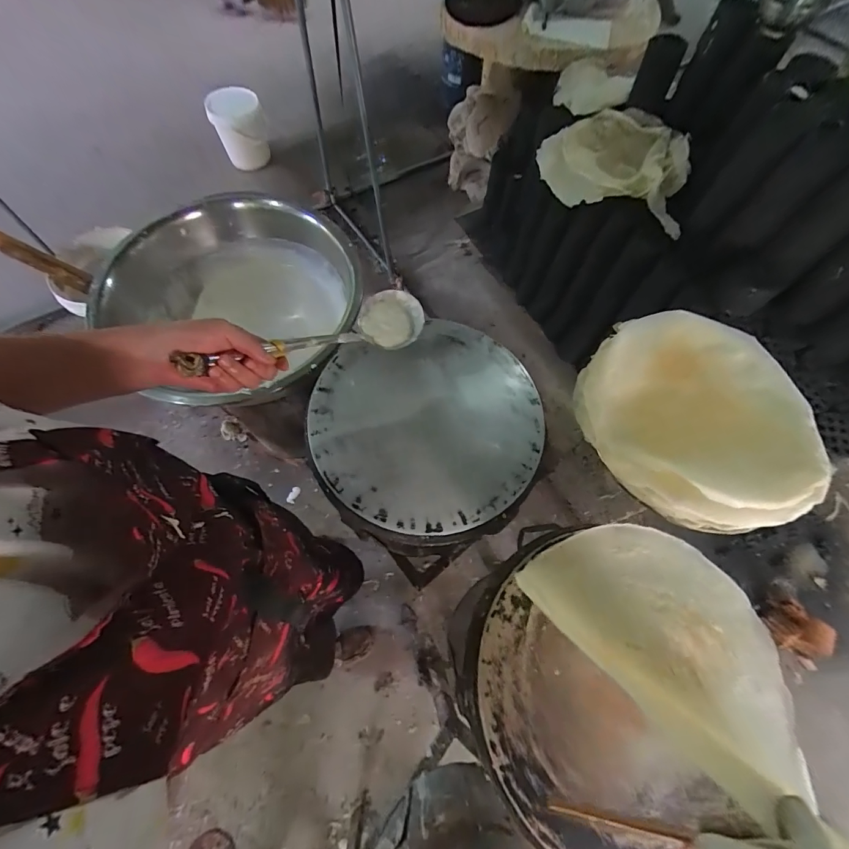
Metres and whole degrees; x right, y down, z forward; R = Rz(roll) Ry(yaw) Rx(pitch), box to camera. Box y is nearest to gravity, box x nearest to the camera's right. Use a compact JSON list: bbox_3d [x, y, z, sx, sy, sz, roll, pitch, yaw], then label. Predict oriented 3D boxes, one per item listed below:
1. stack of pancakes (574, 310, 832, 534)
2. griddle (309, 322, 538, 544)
[{"bbox_3d":[0.463,-0.023,0.652,0.373,0.063,0.378,-20,69,-11],"label":"stack of pancakes"},{"bbox_3d":[0.009,-0.003,0.655,0.377,0.023,0.352,0,66,-1],"label":"griddle"}]

